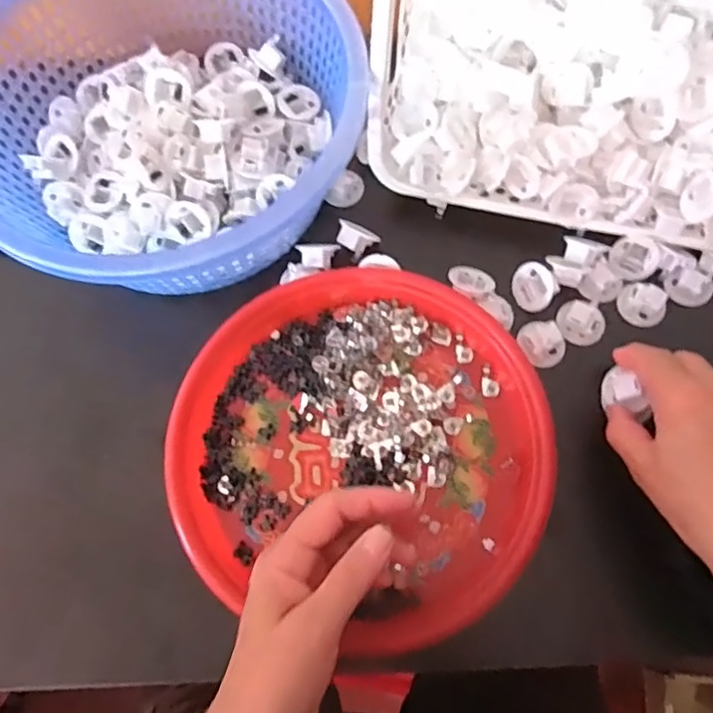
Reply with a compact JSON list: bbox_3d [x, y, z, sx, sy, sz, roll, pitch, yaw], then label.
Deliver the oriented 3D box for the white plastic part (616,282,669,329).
[{"bbox_3d":[0.206,-0.037,0.432,0.027,0.018,0.033,-41,74,-11],"label":"white plastic part"}]

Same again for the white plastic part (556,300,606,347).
[{"bbox_3d":[0.161,-0.024,0.428,0.031,0.021,0.025,15,72,7],"label":"white plastic part"}]

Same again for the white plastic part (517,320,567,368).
[{"bbox_3d":[0.130,-0.009,0.420,0.028,0.014,0.033,-36,73,-10],"label":"white plastic part"}]

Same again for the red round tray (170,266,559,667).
[{"bbox_3d":[0.004,0.054,0.392,0.232,0.031,0.229,-1,73,2],"label":"red round tray"}]

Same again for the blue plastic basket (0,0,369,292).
[{"bbox_3d":[-0.134,-0.172,0.431,0.270,0.092,0.275,-13,71,-2],"label":"blue plastic basket"}]

